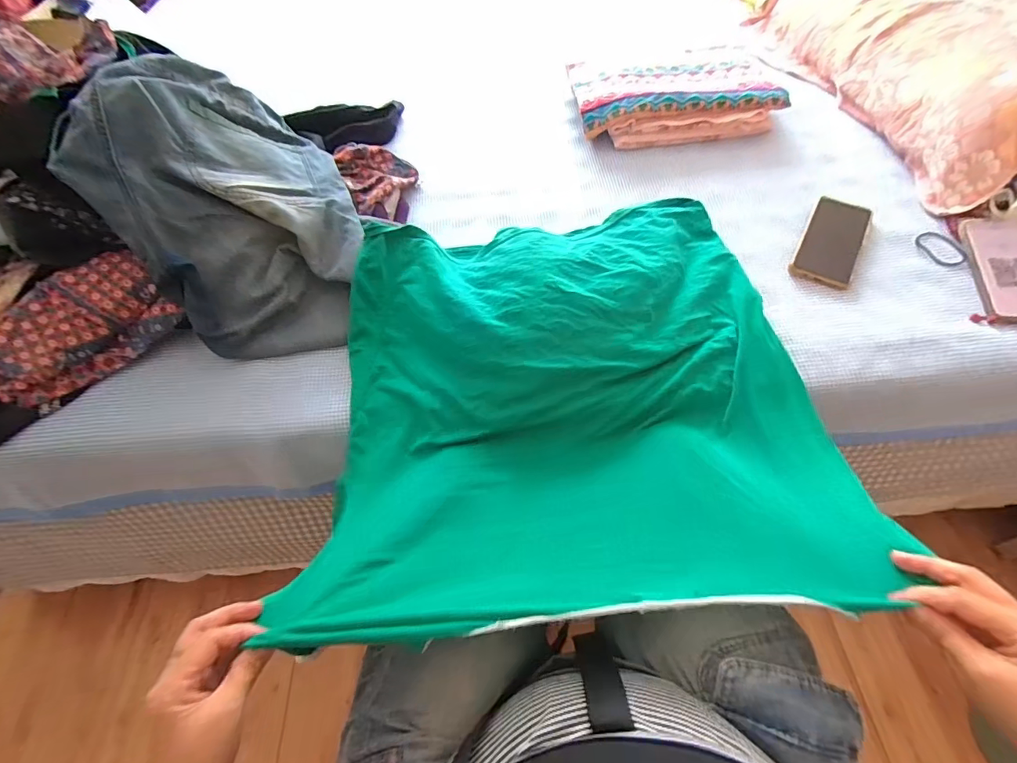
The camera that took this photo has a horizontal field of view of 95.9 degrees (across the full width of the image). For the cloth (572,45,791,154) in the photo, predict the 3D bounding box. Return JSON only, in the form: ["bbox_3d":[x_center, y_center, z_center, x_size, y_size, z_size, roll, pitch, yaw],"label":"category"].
[{"bbox_3d":[0.306,-0.542,0.865,0.362,0.071,0.245,-2,57,3],"label":"cloth"}]

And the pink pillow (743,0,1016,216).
[{"bbox_3d":[0.756,-0.596,0.817,0.389,0.129,0.698,-9,56,-1],"label":"pink pillow"}]

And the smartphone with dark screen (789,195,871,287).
[{"bbox_3d":[0.463,-0.202,0.654,0.076,0.015,0.171,27,63,21],"label":"smartphone with dark screen"}]

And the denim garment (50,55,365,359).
[{"bbox_3d":[-0.354,-0.231,0.595,0.268,0.241,0.334,-22,58,-10],"label":"denim garment"}]

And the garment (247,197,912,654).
[{"bbox_3d":[0.069,-0.005,0.540,0.525,0.092,0.515,-5,56,1],"label":"garment"}]

